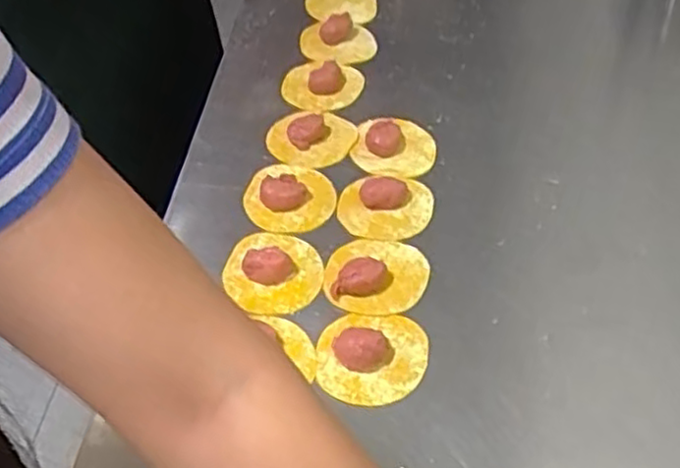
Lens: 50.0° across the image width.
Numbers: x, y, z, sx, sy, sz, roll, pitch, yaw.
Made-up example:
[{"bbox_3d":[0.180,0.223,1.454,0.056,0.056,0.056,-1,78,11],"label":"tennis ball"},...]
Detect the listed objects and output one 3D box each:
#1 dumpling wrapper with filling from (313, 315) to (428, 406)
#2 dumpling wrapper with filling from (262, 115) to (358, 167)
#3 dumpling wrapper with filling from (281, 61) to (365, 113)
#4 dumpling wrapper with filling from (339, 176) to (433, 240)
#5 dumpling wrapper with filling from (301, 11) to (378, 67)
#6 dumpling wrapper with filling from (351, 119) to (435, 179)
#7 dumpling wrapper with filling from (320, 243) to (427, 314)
[{"bbox_3d":[0.024,0.090,0.548,0.080,0.024,0.080,4,49,5],"label":"dumpling wrapper with filling"},{"bbox_3d":[-0.027,-0.095,0.719,0.088,0.012,0.070,-7,49,-5],"label":"dumpling wrapper with filling"},{"bbox_3d":[-0.021,-0.162,0.784,0.080,0.016,0.085,-1,48,1],"label":"dumpling wrapper with filling"},{"bbox_3d":[0.039,-0.025,0.658,0.082,0.012,0.077,-1,48,1],"label":"dumpling wrapper with filling"},{"bbox_3d":[-0.005,-0.221,0.829,0.080,0.022,0.080,-1,48,1],"label":"dumpling wrapper with filling"},{"bbox_3d":[0.053,-0.086,0.710,0.079,0.022,0.072,4,49,5],"label":"dumpling wrapper with filling"},{"bbox_3d":[0.030,0.028,0.600,0.084,0.021,0.070,1,48,2],"label":"dumpling wrapper with filling"}]

